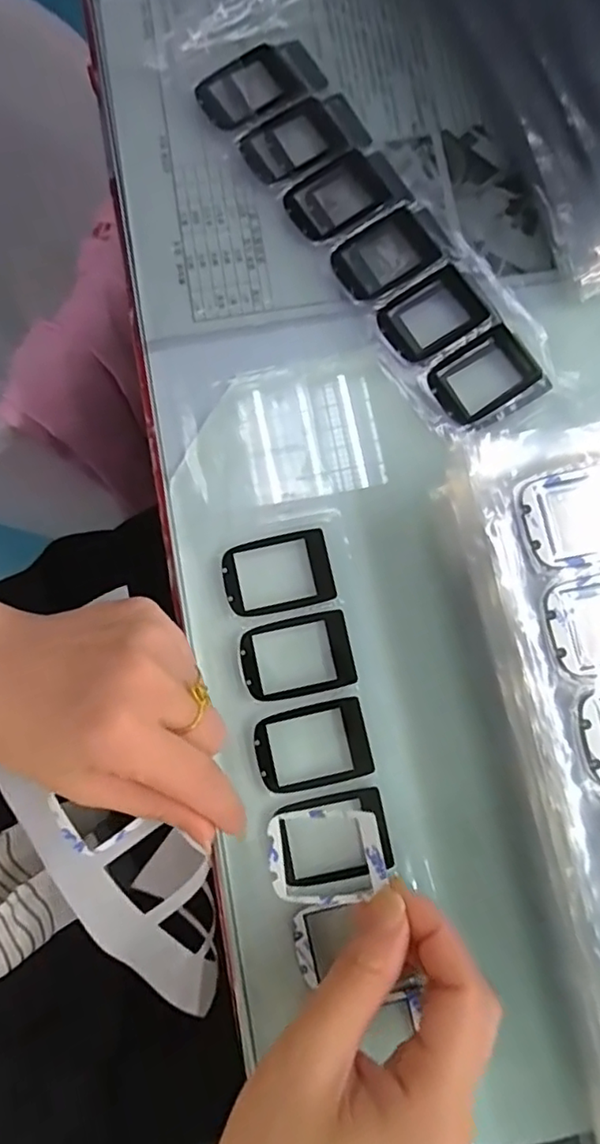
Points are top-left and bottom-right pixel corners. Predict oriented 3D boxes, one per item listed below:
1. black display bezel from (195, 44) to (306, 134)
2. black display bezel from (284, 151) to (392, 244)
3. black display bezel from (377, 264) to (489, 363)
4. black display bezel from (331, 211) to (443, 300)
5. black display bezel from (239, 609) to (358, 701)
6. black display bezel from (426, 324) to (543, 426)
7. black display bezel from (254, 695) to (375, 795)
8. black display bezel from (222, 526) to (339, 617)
[{"bbox_3d":[-0.028,-0.264,0.324,0.055,0.004,0.040,-33,83,-4],"label":"black display bezel"},{"bbox_3d":[0.020,-0.199,0.315,0.056,0.004,0.038,-36,83,-5],"label":"black display bezel"},{"bbox_3d":[0.068,-0.132,0.304,0.053,0.004,0.036,-35,83,-5],"label":"black display bezel"},{"bbox_3d":[0.045,-0.165,0.310,0.053,0.004,0.036,-33,83,-4],"label":"black display bezel"},{"bbox_3d":[-0.001,0.040,0.277,0.051,0.004,0.036,-12,82,-2],"label":"black display bezel"},{"bbox_3d":[0.092,-0.099,0.298,0.053,0.004,0.035,-33,83,-4],"label":"black display bezel"},{"bbox_3d":[0.006,0.080,0.272,0.051,0.004,0.036,-14,82,-2],"label":"black display bezel"},{"bbox_3d":[-0.011,0.001,0.283,0.052,0.004,0.036,-13,82,-2],"label":"black display bezel"}]

